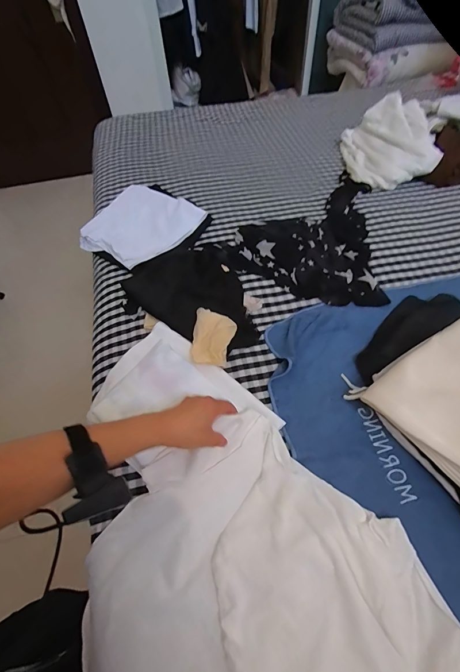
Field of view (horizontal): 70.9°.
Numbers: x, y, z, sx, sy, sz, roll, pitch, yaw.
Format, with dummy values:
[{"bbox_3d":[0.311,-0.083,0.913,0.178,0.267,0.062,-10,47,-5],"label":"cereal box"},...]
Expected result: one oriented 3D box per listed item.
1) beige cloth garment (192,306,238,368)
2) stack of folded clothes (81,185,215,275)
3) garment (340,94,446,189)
[{"bbox_3d":[-0.034,0.001,0.619,0.078,0.008,0.114,7,61,11],"label":"beige cloth garment"},{"bbox_3d":[-0.236,-0.295,0.851,0.308,0.039,0.262,33,63,23],"label":"stack of folded clothes"},{"bbox_3d":[0.486,-0.591,0.986,0.232,0.132,0.308,0,56,3],"label":"garment"}]

